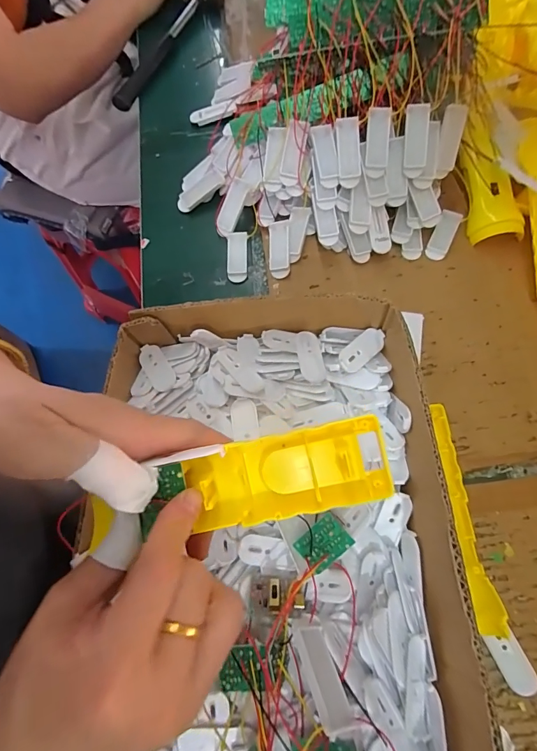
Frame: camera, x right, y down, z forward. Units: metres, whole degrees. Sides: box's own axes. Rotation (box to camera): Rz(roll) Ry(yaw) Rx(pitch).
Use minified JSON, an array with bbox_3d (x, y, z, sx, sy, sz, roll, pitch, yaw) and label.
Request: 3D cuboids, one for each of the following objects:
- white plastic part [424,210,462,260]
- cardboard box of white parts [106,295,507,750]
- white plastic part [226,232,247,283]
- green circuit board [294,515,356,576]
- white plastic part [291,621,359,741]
[{"bbox_3d":[0.180,-0.145,0.394,0.021,0.008,0.060,26,73,11],"label":"white plastic part"},{"bbox_3d":[0.003,0.154,0.244,0.234,0.090,0.420,-3,70,1],"label":"cardboard box of white parts"},{"bbox_3d":[-0.033,-0.124,0.406,0.022,0.011,0.062,-2,70,1],"label":"white plastic part"},{"bbox_3d":[0.038,0.116,0.261,0.035,0.007,0.028,-44,77,10],"label":"green circuit board"},{"bbox_3d":[0.032,0.177,0.228,0.017,0.024,0.055,-22,41,-6],"label":"white plastic part"}]

